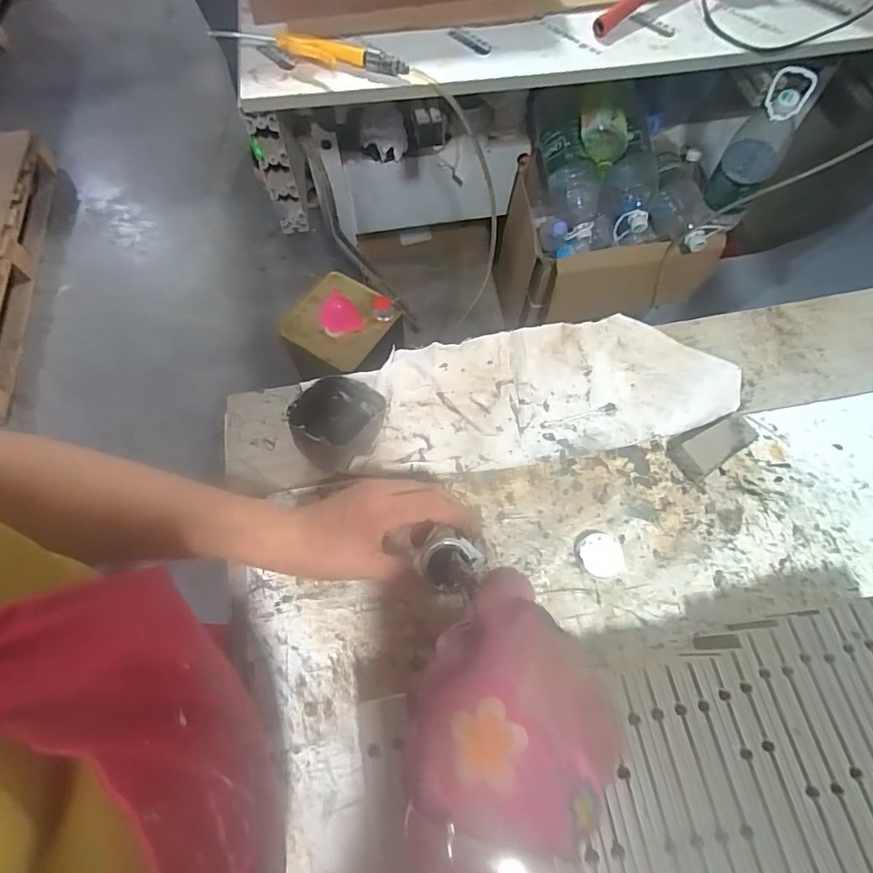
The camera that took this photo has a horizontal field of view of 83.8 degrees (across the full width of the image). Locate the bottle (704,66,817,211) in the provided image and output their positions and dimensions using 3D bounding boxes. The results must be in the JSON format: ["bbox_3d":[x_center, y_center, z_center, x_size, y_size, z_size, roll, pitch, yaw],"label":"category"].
[{"bbox_3d":[0.602,-0.536,0.917,0.101,0.269,0.087,35,70,15],"label":"bottle"}]

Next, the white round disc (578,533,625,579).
[{"bbox_3d":[0.133,0.097,0.392,0.033,0.013,0.034,0,66,-1],"label":"white round disc"}]

